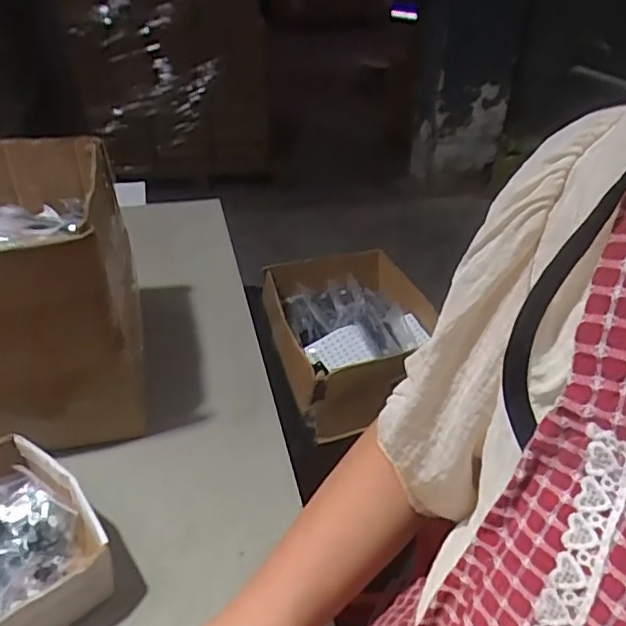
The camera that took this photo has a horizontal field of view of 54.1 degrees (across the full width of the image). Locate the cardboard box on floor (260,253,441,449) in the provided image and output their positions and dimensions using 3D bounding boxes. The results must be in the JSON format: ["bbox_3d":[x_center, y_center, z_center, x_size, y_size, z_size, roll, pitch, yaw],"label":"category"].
[{"bbox_3d":[0.069,0.026,1.071,0.265,0.128,0.353,-9,37,-14],"label":"cardboard box on floor"}]

